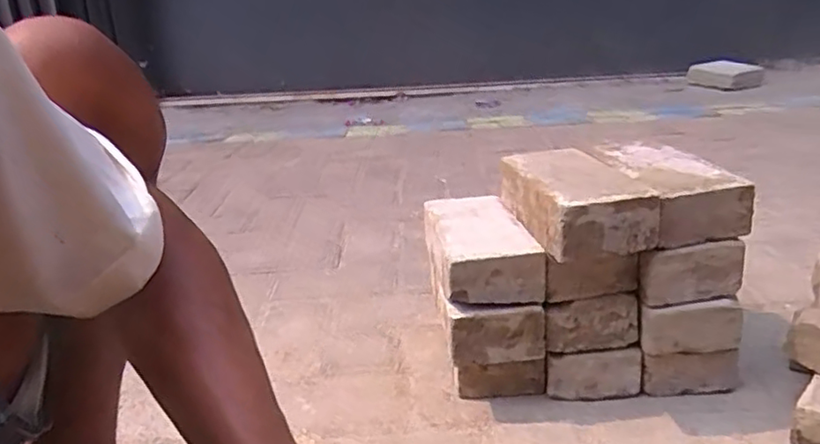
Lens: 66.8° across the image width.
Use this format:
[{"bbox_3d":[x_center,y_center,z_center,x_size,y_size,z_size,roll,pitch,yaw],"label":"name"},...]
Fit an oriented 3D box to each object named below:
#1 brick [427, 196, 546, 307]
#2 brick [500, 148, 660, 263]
[{"bbox_3d":[0.076,0.027,0.749,0.110,0.058,0.203,-5,21,-8],"label":"brick"},{"bbox_3d":[0.185,-0.027,0.712,0.109,0.066,0.198,-6,21,-9],"label":"brick"}]

